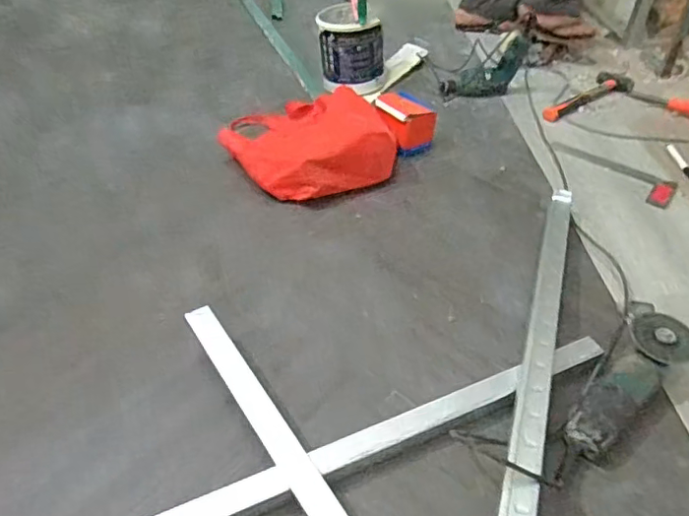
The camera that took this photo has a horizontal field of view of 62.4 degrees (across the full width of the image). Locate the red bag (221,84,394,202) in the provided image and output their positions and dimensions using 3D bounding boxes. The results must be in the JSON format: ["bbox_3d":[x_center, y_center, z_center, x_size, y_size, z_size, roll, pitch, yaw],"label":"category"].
[{"bbox_3d":[-0.084,-0.282,1.317,0.385,0.111,0.369,-15,47,-18],"label":"red bag"}]

